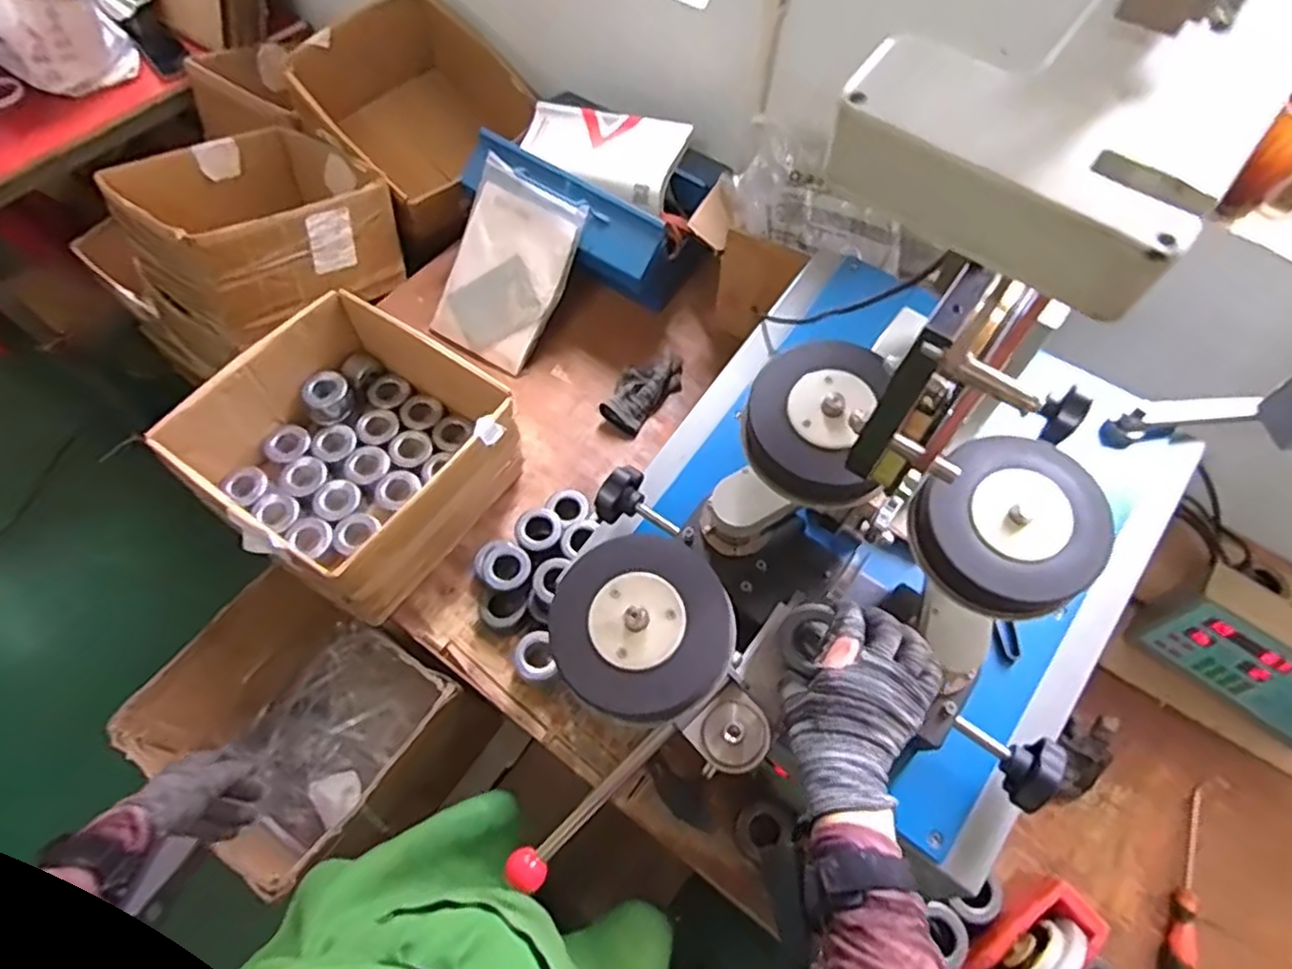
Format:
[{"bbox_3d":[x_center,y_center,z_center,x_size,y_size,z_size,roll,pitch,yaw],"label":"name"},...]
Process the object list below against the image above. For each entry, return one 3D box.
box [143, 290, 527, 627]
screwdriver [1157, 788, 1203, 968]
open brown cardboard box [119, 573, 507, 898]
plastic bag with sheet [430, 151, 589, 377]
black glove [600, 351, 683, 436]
[{"bbox_3d":[-0.377,-0.043,0.937,0.326,0.181,0.336,32,64,16],"label":"box"},{"bbox_3d":[0.606,0.448,0.774,0.025,0.022,0.227,28,63,14],"label":"screwdriver"},{"bbox_3d":[-0.444,0.345,0.937,0.335,0.230,0.302,29,64,15],"label":"open brown cardboard box"},{"bbox_3d":[-0.219,-0.331,1.086,0.179,0.023,0.275,29,107,8],"label":"plastic bag with sheet"},{"bbox_3d":[-0.004,-0.150,1.090,0.077,0.041,0.154,34,65,17],"label":"black glove"}]

